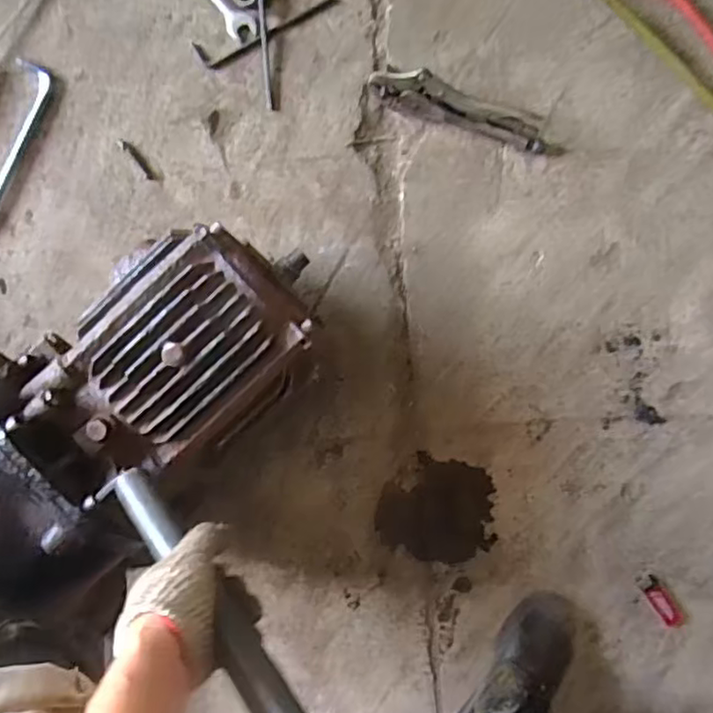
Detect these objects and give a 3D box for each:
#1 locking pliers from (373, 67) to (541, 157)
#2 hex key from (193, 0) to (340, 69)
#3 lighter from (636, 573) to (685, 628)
[{"bbox_3d":[0.125,-0.294,0.770,0.217,0.049,0.034,18,95,-3],"label":"locking pliers"},{"bbox_3d":[-0.107,-0.394,0.780,0.179,0.004,0.033,-21,96,1],"label":"hex key"},{"bbox_3d":[0.410,0.326,0.867,0.028,0.007,0.086,-35,95,2],"label":"lighter"}]

